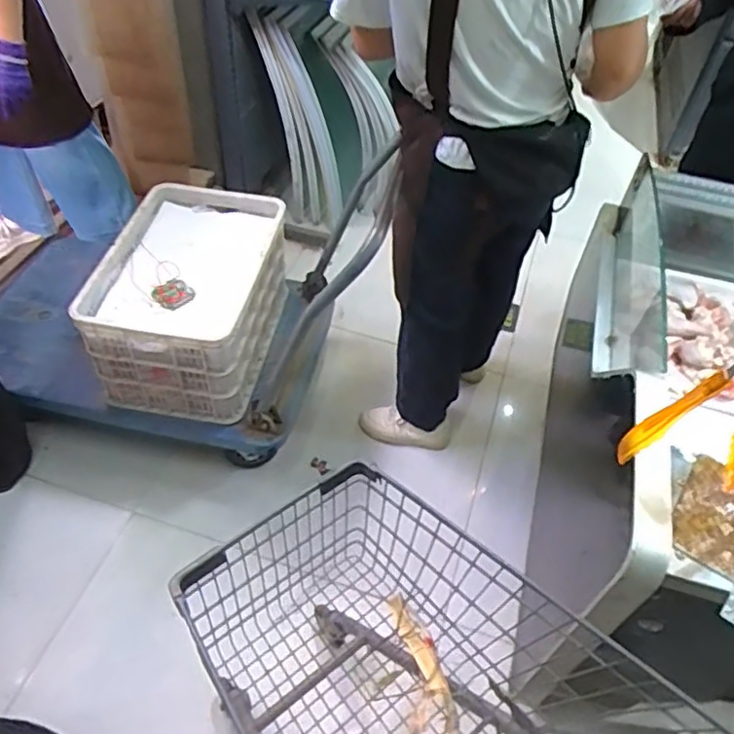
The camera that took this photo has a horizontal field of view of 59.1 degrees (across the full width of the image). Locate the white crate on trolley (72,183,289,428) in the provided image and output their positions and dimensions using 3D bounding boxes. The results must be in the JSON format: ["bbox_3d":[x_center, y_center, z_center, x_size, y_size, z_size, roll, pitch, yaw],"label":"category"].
[{"bbox_3d":[-0.435,-0.182,1.651,0.373,0.307,0.547,10,49,3],"label":"white crate on trolley"}]

